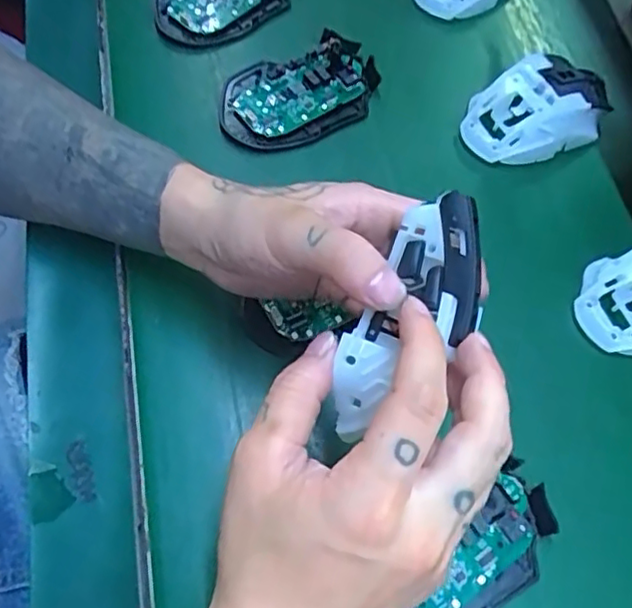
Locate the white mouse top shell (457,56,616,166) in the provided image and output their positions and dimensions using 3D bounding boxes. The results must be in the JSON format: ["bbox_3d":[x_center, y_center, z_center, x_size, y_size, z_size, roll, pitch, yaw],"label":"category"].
[{"bbox_3d":[0.153,-0.137,0.447,0.109,0.043,0.067,-22,68,-15],"label":"white mouse top shell"}]

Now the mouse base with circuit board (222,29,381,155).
[{"bbox_3d":[-0.012,-0.146,0.439,0.110,0.023,0.065,-25,69,-16],"label":"mouse base with circuit board"}]

